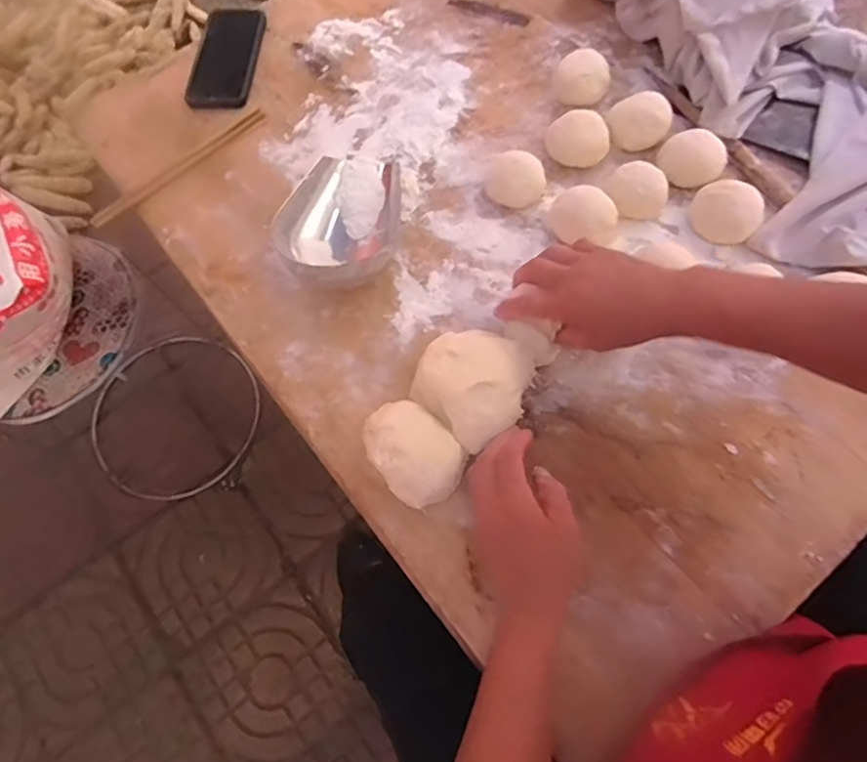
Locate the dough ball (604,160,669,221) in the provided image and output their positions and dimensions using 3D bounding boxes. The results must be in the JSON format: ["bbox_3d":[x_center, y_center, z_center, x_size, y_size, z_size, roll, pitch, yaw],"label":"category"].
[{"bbox_3d":[0.215,-0.197,0.609,0.061,0.045,0.049,40,76,17],"label":"dough ball"}]

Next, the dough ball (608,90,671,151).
[{"bbox_3d":[0.231,-0.292,0.650,0.063,0.045,0.055,23,72,13],"label":"dough ball"}]

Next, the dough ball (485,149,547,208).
[{"bbox_3d":[0.090,-0.217,0.629,0.060,0.045,0.050,18,71,11],"label":"dough ball"}]

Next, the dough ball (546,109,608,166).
[{"bbox_3d":[0.161,-0.268,0.646,0.065,0.044,0.052,9,69,7],"label":"dough ball"}]

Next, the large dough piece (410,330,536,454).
[{"bbox_3d":[0.040,0.001,0.534,0.099,0.060,0.100,-1,68,3],"label":"large dough piece"}]

